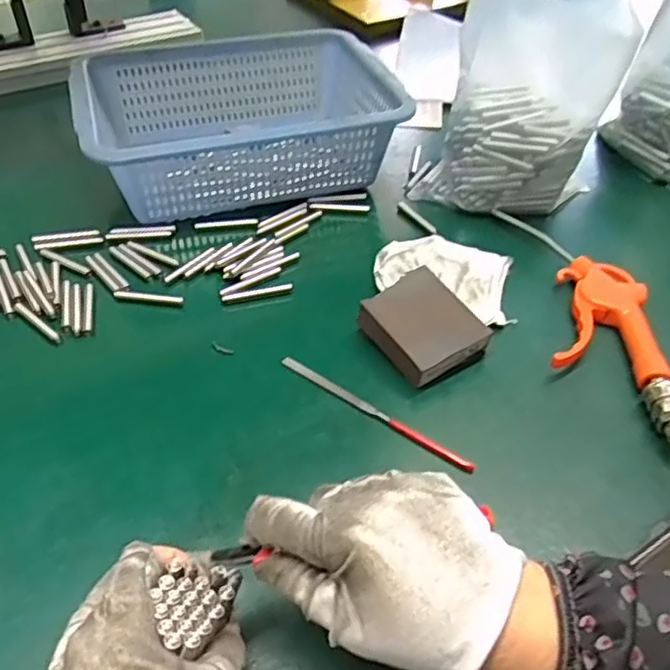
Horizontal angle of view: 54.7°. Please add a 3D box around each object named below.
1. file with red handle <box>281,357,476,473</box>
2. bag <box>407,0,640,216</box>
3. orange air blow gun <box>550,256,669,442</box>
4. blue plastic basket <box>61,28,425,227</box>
[{"bbox_3d":[0.025,0.051,0.446,0.157,0.007,0.008,29,49,26],"label":"file with red handle"},{"bbox_3d":[0.166,-0.214,0.580,0.150,0.185,0.103,12,44,11],"label":"bag"},{"bbox_3d":[0.202,0.006,0.488,0.076,0.029,0.180,8,43,6],"label":"orange air blow gun"},{"bbox_3d":[-0.097,-0.215,0.658,0.292,0.098,0.220,-9,44,-12],"label":"blue plastic basket"}]

